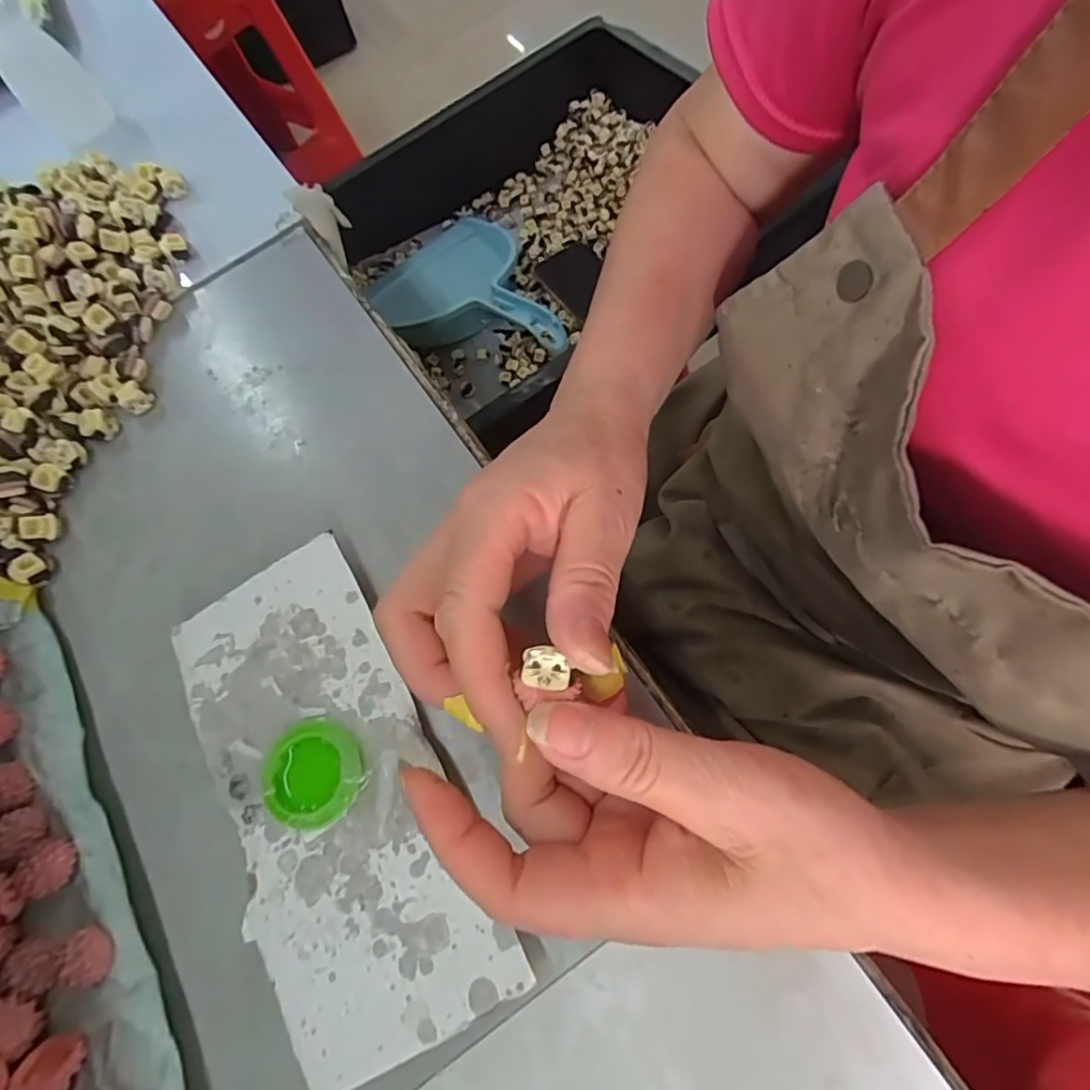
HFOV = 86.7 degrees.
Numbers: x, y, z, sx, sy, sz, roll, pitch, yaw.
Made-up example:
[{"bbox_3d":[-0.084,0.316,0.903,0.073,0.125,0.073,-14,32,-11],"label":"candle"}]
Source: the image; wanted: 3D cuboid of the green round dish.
[{"bbox_3d":[-0.090,0.088,0.225,0.038,0.013,0.038,-2,69,6],"label":"green round dish"}]

